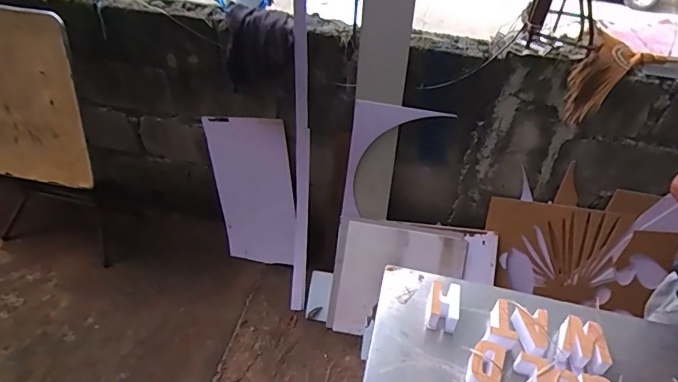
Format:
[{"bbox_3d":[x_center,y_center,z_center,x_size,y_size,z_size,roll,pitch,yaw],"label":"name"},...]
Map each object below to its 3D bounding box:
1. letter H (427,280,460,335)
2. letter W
[{"bbox_3d":[0.209,0.229,0.901,0.061,0.052,0.097,12,44,9],"label":"letter H"},{"bbox_3d":[0.456,0.292,0.843,0.088,0.035,0.105,21,46,18],"label":"letter W"}]

